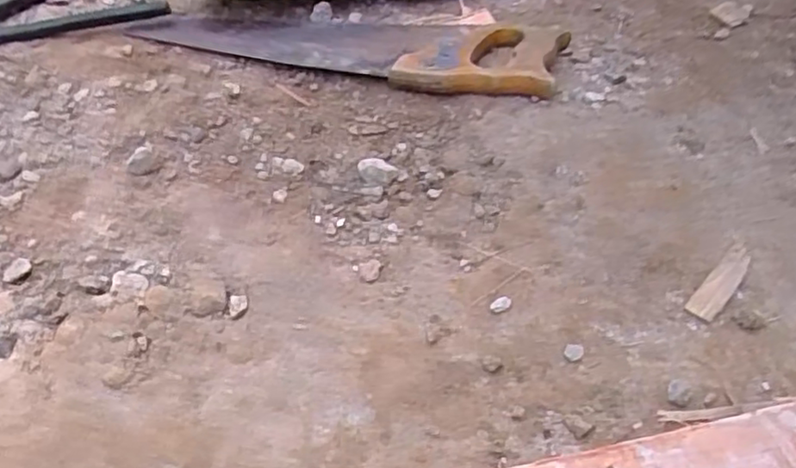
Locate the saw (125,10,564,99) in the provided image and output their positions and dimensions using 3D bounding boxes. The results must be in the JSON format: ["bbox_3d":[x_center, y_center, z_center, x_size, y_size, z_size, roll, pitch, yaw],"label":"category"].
[{"bbox_3d":[-0.053,-0.223,0.723,0.449,0.034,0.149,15,52,12],"label":"saw"}]

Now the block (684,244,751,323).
[{"bbox_3d":[0.264,0.039,0.545,0.022,0.004,0.083,36,59,26],"label":"block"}]

